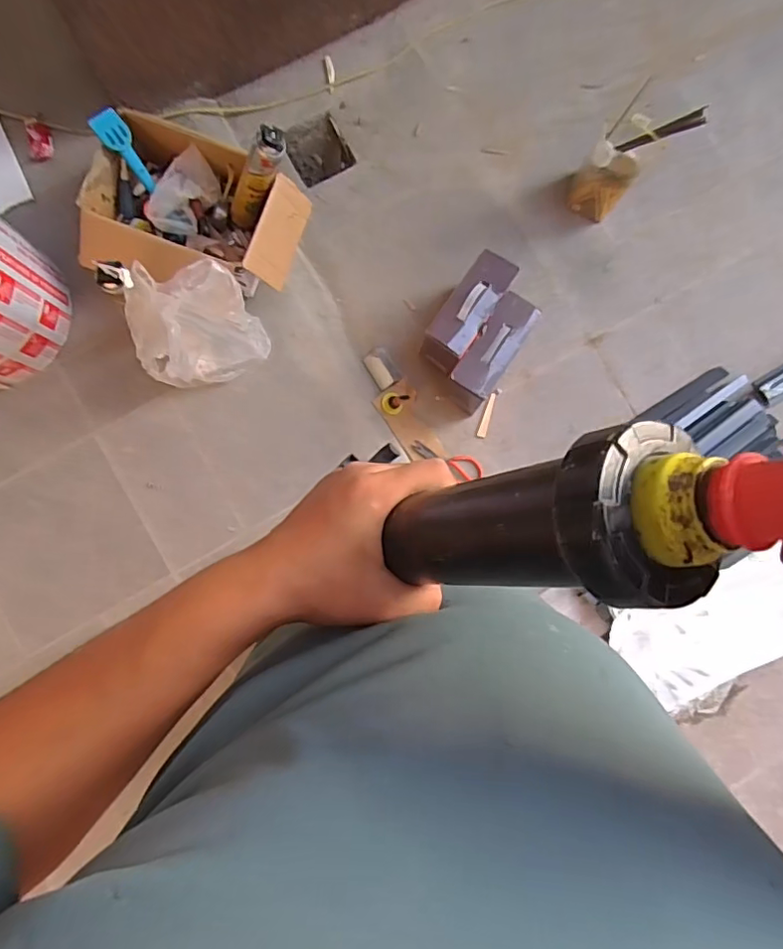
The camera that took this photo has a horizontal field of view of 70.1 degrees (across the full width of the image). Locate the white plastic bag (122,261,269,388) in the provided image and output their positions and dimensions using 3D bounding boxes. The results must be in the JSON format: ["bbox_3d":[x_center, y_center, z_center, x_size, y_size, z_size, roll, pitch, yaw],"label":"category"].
[{"bbox_3d":[-0.435,-0.318,1.241,0.280,0.351,0.168,-3,88,-4],"label":"white plastic bag"}]

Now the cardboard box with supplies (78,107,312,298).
[{"bbox_3d":[-0.455,-0.608,1.257,0.471,0.282,0.365,16,87,-3],"label":"cardboard box with supplies"}]

